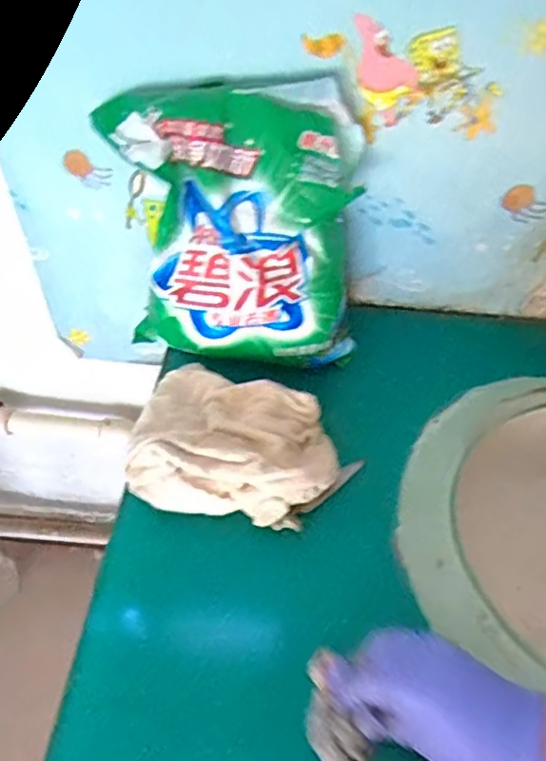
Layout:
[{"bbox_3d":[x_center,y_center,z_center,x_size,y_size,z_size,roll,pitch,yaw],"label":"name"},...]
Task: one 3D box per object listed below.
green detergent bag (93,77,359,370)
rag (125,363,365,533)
[{"bbox_3d":[-0.037,-0.141,0.575,0.234,0.235,0.137,-3,49,-4],"label":"green detergent bag"},{"bbox_3d":[-0.037,0.057,0.539,0.207,0.052,0.151,22,52,17],"label":"rag"}]

